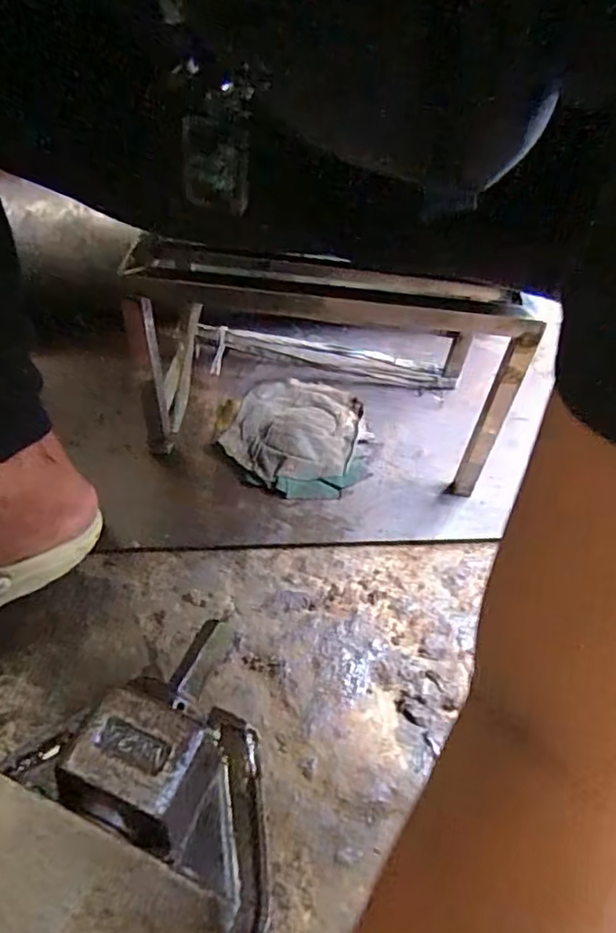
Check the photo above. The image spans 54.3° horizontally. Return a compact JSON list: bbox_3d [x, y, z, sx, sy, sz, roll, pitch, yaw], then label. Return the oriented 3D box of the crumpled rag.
[{"bbox_3d":[-0.017,-0.038,0.675,0.154,0.019,0.183,-1,48,-3],"label":"crumpled rag"}]

